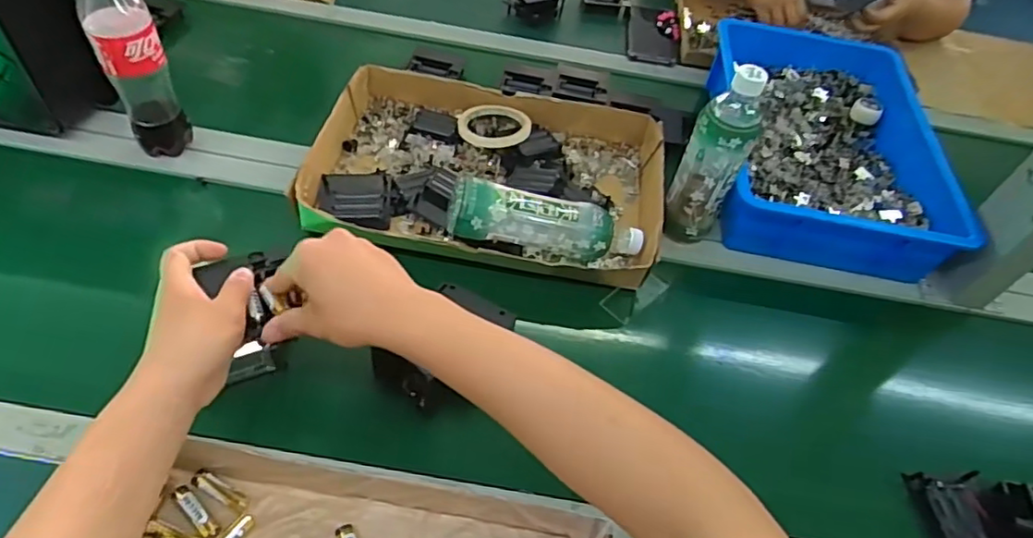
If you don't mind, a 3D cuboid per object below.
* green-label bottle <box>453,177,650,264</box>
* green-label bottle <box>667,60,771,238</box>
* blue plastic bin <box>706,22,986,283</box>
[{"bbox_3d":[0.034,-0.052,0.673,0.220,0.069,0.072,11,49,-18],"label":"green-label bottle"},{"bbox_3d":[0.217,-0.120,0.658,0.061,0.206,0.056,27,53,13],"label":"green-label bottle"},{"bbox_3d":[0.412,-0.183,0.823,0.280,0.076,0.438,13,51,3],"label":"blue plastic bin"}]

